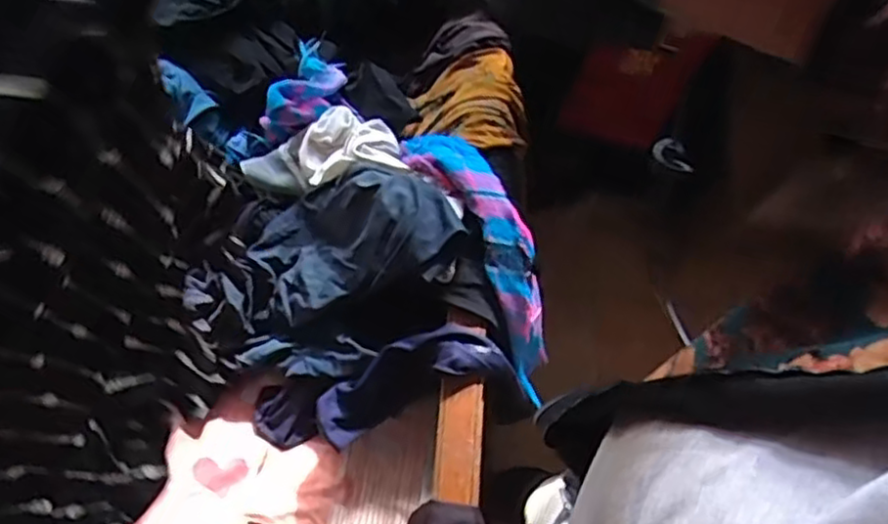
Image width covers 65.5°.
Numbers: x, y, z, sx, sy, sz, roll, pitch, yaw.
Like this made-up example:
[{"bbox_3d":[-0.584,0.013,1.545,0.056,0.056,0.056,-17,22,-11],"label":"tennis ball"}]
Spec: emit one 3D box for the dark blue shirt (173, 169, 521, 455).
[{"bbox_3d":[-0.141,0.052,0.801,0.345,0.176,0.305,-19,67,-5],"label":"dark blue shirt"}]

